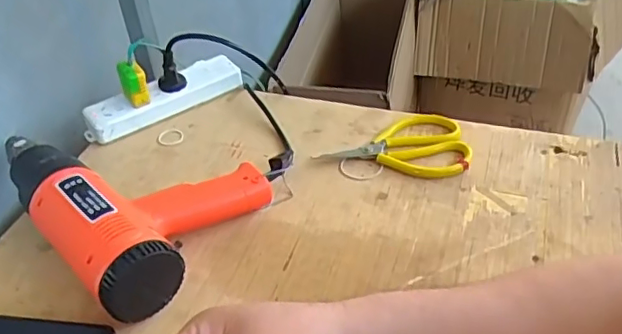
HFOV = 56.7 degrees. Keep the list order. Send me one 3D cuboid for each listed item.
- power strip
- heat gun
[{"bbox_3d":[-0.179,-0.086,0.711,0.196,0.036,0.044,-28,48,-26],"label":"power strip"},{"bbox_3d":[-0.176,0.012,0.568,0.189,0.074,0.264,-32,50,-29],"label":"heat gun"}]

